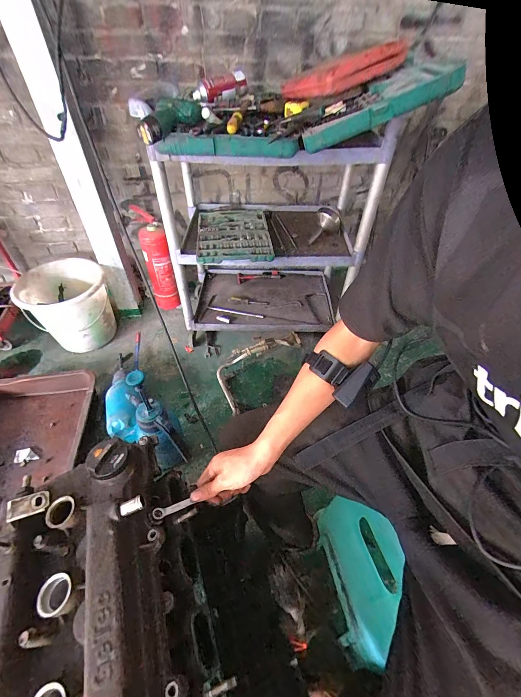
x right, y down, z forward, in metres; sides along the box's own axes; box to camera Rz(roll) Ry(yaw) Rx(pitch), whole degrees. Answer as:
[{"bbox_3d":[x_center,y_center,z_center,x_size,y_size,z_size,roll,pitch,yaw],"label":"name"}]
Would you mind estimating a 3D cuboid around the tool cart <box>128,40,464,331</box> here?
[{"bbox_3d":[0.031,-0.567,1.253,0.810,0.860,0.724,-5,46,-7],"label":"tool cart"}]

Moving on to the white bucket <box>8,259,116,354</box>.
[{"bbox_3d":[-0.832,-0.178,1.340,0.326,0.303,0.273,-17,48,-18],"label":"white bucket"}]

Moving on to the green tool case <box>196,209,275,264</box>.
[{"bbox_3d":[-0.111,-0.480,1.229,0.280,0.034,0.460,-2,46,-4],"label":"green tool case"}]

